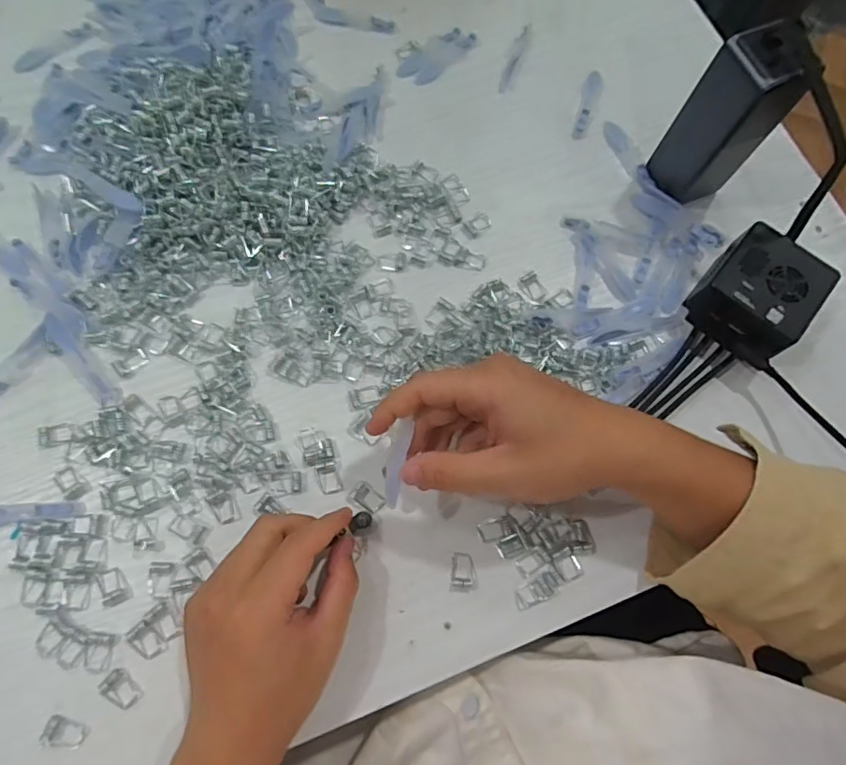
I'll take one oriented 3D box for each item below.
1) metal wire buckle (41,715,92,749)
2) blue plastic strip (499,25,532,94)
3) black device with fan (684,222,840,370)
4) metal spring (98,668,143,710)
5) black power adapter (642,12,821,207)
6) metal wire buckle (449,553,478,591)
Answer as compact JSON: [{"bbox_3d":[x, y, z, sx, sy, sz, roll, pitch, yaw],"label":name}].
[{"bbox_3d":[-0.217,0.214,0.320,0.025,0.004,0.016,18,73,3],"label":"metal wire buckle"},{"bbox_3d":[0.088,-0.307,0.501,0.014,0.004,0.082,20,73,4],"label":"blue plastic strip"},{"bbox_3d":[0.252,-0.069,0.403,0.073,0.047,0.085,41,76,10],"label":"black device with fan"},{"bbox_3d":[-0.188,0.191,0.331,0.025,0.004,0.016,34,75,8],"label":"metal spring"},{"bbox_3d":[0.224,-0.193,0.399,0.048,0.131,0.057,-33,77,-11],"label":"black power adapter"},{"bbox_3d":[0.028,0.130,0.363,0.019,0.005,0.024,-1,73,-3],"label":"metal wire buckle"}]

